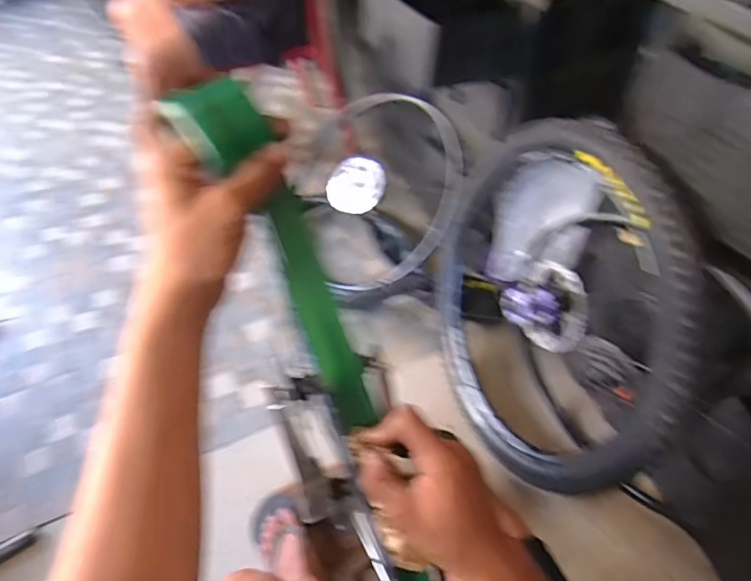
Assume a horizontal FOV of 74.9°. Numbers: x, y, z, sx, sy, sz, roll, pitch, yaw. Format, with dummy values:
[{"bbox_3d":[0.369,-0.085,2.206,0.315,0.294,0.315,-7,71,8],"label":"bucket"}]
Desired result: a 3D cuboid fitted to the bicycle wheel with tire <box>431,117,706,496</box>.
[{"bbox_3d":[0.315,0.032,0.983,0.094,0.710,0.666,-2,90,-20],"label":"bicycle wheel with tire"}]

